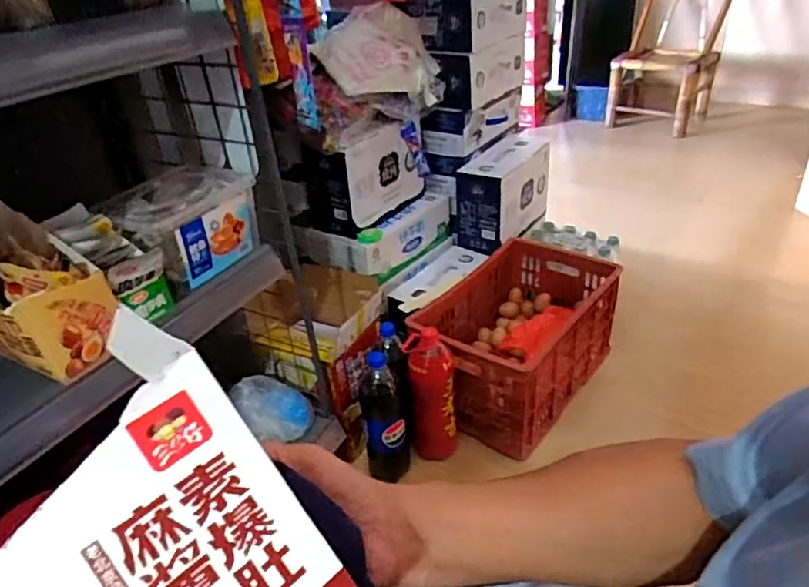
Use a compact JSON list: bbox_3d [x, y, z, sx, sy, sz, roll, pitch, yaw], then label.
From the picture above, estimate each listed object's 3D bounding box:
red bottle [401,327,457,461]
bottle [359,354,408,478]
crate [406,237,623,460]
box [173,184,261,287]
[{"bbox_3d":[0.054,0.208,1.168,0.096,0.273,0.087,-1,33,3],"label":"red bottle"},{"bbox_3d":[-0.037,0.245,1.117,0.088,0.279,0.075,-4,33,-1],"label":"bottle"},{"bbox_3d":[0.258,0.103,1.347,0.318,0.249,0.468,24,42,35],"label":"crate"},{"bbox_3d":[-0.279,-0.086,0.869,0.025,0.095,0.155,12,36,22],"label":"box"}]

